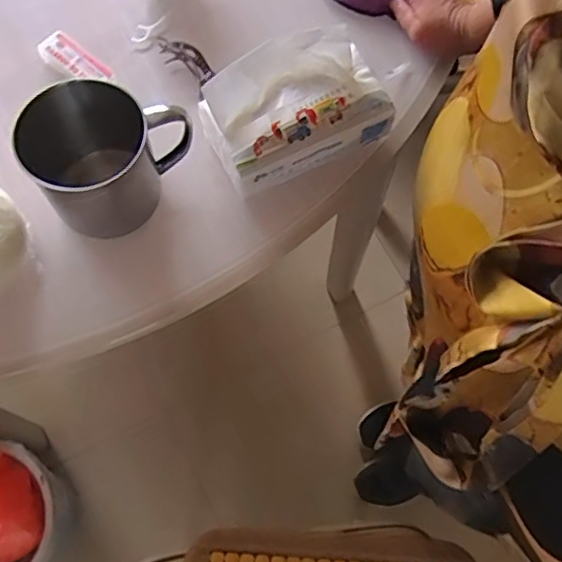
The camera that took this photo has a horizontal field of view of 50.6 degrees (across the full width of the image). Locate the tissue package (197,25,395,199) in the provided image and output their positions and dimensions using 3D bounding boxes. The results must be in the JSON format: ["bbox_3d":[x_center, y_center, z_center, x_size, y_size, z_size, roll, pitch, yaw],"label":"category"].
[{"bbox_3d":[0.012,-0.160,0.540,0.156,0.071,0.095,-24,71,-10],"label":"tissue package"}]

